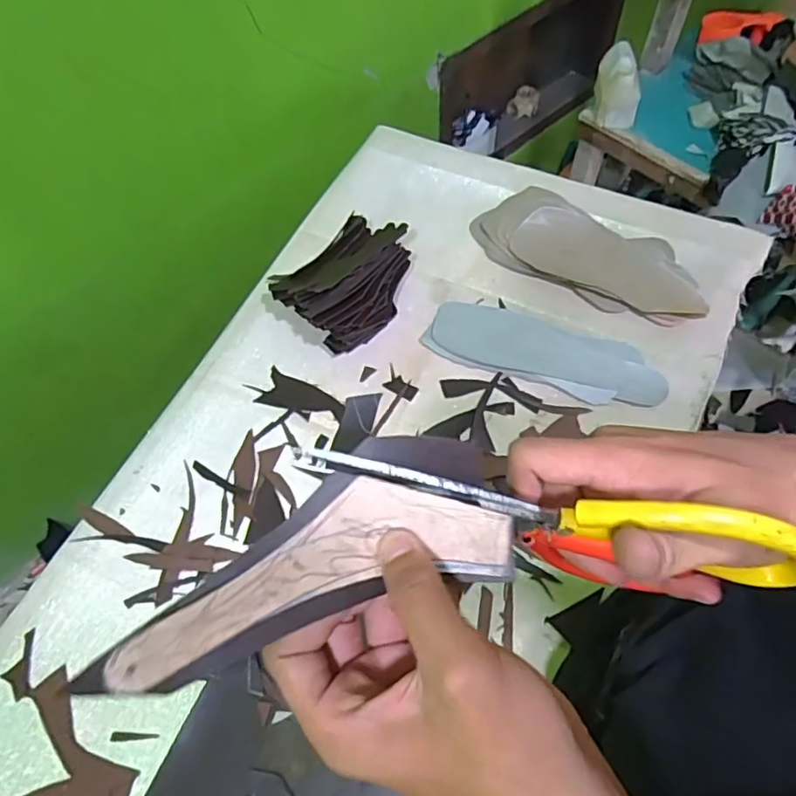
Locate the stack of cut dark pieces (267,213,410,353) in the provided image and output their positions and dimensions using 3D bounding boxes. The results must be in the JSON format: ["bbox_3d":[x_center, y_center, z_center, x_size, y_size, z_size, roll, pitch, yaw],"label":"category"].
[{"bbox_3d":[-0.065,-0.159,0.776,0.154,0.105,0.163,40,71,23],"label":"stack of cut dark pieces"}]

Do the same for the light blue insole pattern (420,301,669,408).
[{"bbox_3d":[0.185,-0.059,0.754,0.295,0.008,0.095,18,64,14],"label":"light blue insole pattern"}]

